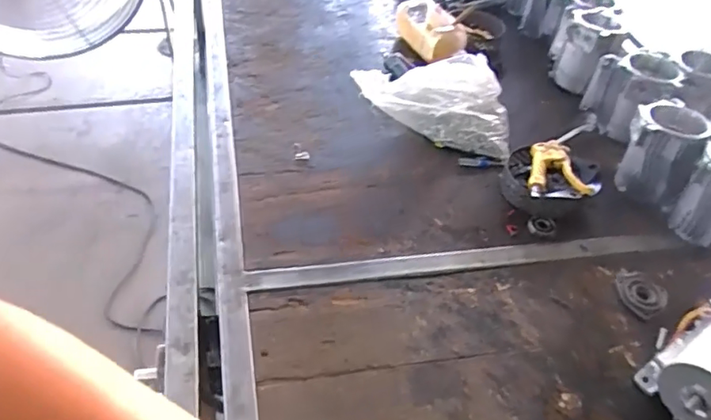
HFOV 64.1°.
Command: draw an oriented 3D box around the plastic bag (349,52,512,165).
[{"bbox_3d":[0.149,-0.205,1.011,0.272,0.114,0.171,15,45,9],"label":"plastic bag"}]

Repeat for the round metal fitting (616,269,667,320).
[{"bbox_3d":[0.395,0.114,0.793,0.060,0.009,0.074,-23,51,-26],"label":"round metal fitting"}]

